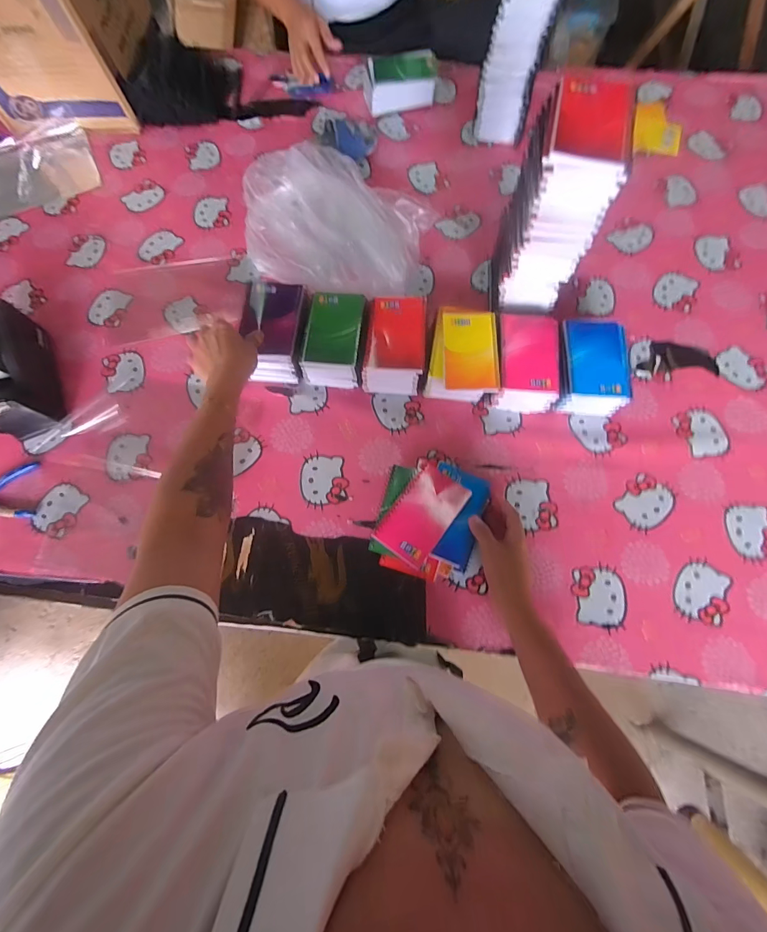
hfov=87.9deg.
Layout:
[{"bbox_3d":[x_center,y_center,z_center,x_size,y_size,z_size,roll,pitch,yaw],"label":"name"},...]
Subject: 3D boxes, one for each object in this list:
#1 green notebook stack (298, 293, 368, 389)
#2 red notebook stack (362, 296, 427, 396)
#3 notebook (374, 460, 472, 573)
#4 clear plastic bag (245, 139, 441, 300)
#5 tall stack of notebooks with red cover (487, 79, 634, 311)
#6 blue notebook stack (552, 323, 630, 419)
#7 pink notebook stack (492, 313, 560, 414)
[{"bbox_3d":[-0.078,-0.201,0.646,0.094,0.076,0.123,7,73,4],"label":"green notebook stack"},{"bbox_3d":[0.020,-0.192,0.642,0.094,0.074,0.133,7,73,4],"label":"red notebook stack"},{"bbox_3d":[0.054,0.066,0.561,0.084,0.008,0.134,34,76,12],"label":"notebook"},{"bbox_3d":[-0.094,-0.408,0.696,0.330,0.112,0.208,28,76,9],"label":"clear plastic bag"},{"bbox_3d":[0.233,-0.349,0.579,0.098,0.278,0.136,4,73,2],"label":"tall stack of notebooks with red cover"},{"bbox_3d":[0.318,-0.152,0.626,0.104,0.071,0.130,2,72,2],"label":"blue notebook stack"},{"bbox_3d":[0.222,-0.166,0.635,0.095,0.068,0.152,5,72,3],"label":"pink notebook stack"}]

